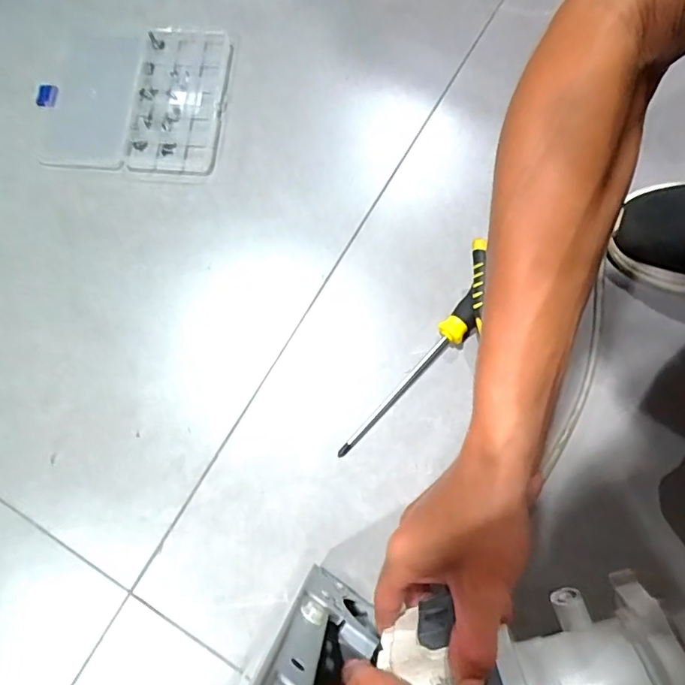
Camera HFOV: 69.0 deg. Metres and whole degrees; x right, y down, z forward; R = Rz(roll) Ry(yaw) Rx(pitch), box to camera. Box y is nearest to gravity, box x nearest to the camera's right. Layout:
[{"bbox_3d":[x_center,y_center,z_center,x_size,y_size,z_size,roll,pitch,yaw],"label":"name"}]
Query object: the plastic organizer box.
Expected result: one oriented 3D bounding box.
[{"bbox_3d":[-0.238,-0.275,0.559,0.207,0.016,0.180,2,75,3],"label":"plastic organizer box"}]

